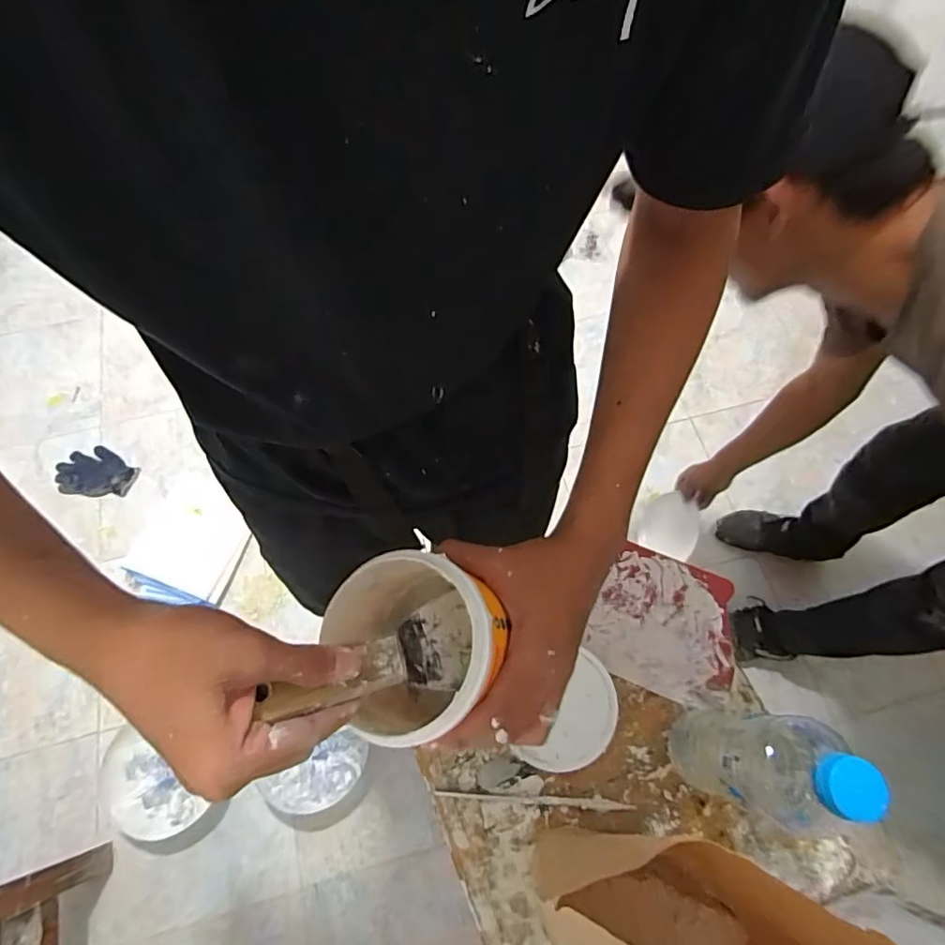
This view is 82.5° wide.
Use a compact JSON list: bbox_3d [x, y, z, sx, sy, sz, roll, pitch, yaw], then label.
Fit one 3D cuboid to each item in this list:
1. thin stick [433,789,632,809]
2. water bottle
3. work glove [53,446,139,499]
[{"bbox_3d":[0.055,0.293,0.485,0.174,0.004,0.009,4,68,1],"label":"thin stick"},{"bbox_3d":[0.206,0.209,0.398,0.062,0.235,0.067,7,68,2],"label":"water bottle"},{"bbox_3d":[-0.992,0.001,1.422,0.200,0.016,0.142,13,68,5],"label":"work glove"}]

